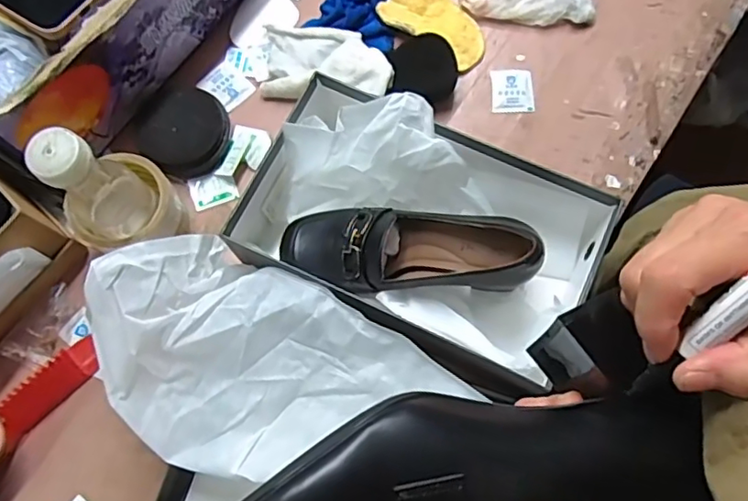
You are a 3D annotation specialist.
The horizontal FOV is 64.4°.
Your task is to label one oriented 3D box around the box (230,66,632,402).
[{"bbox_3d":[0.038,-0.008,0.533,0.298,0.104,0.204,27,76,8],"label":"box"}]

